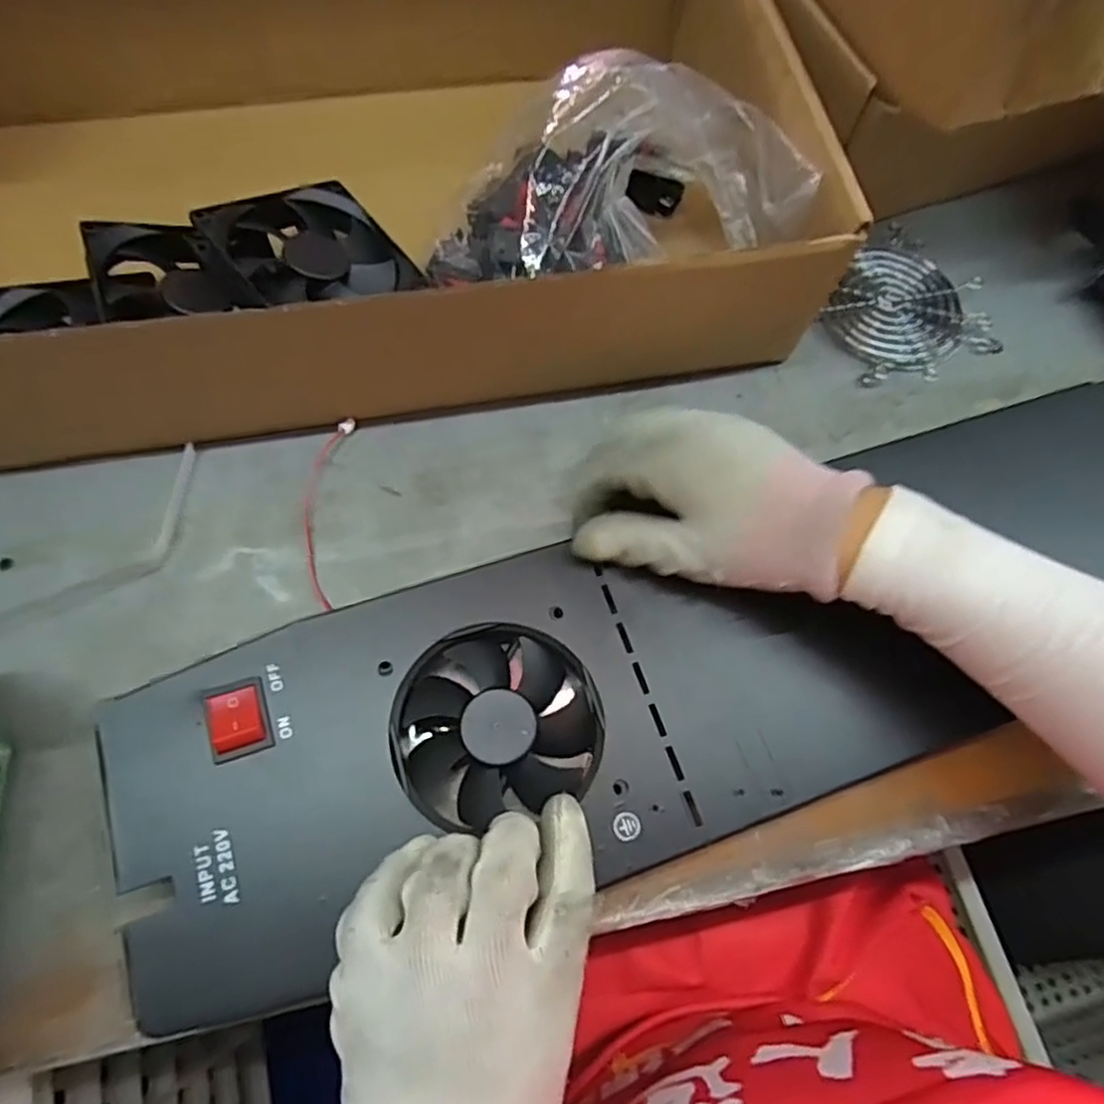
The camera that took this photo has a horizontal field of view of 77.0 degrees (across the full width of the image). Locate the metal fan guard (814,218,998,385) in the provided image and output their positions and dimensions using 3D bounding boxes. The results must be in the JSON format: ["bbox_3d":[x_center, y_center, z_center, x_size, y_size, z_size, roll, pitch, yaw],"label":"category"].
[{"bbox_3d":[0.215,-0.151,0.431,0.089,0.012,0.096,-26,79,-7],"label":"metal fan guard"}]

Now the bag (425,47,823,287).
[{"bbox_3d":[0.030,-0.197,0.385,0.195,0.089,0.101,-11,70,-8],"label":"bag"}]

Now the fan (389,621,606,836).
[{"bbox_3d":[-0.026,0.078,0.319,0.090,0.031,0.080,-14,63,-10],"label":"fan"}]

